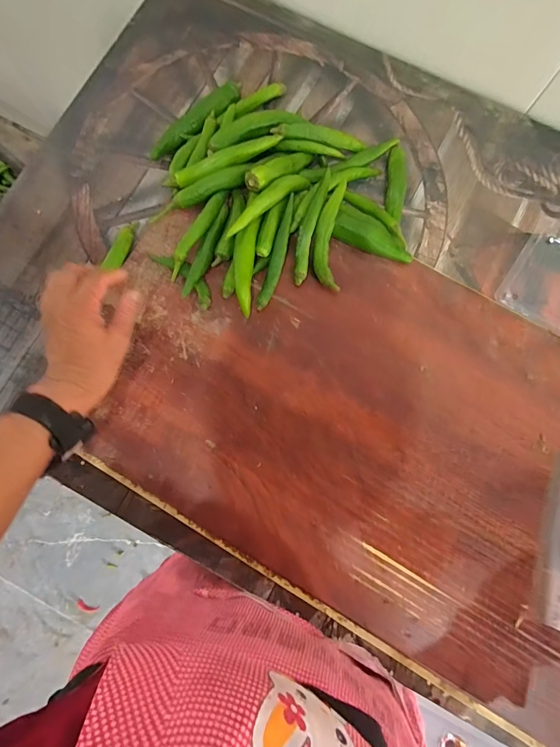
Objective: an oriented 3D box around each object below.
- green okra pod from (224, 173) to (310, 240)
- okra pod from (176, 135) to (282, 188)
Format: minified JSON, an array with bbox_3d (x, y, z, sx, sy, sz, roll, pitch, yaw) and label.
[{"bbox_3d":[-0.015,-0.197,0.440,0.119,0.027,0.020,-41,83,-8],"label":"green okra pod"},{"bbox_3d":[-0.060,-0.253,0.449,0.131,0.017,0.024,-20,79,-4],"label":"okra pod"}]

